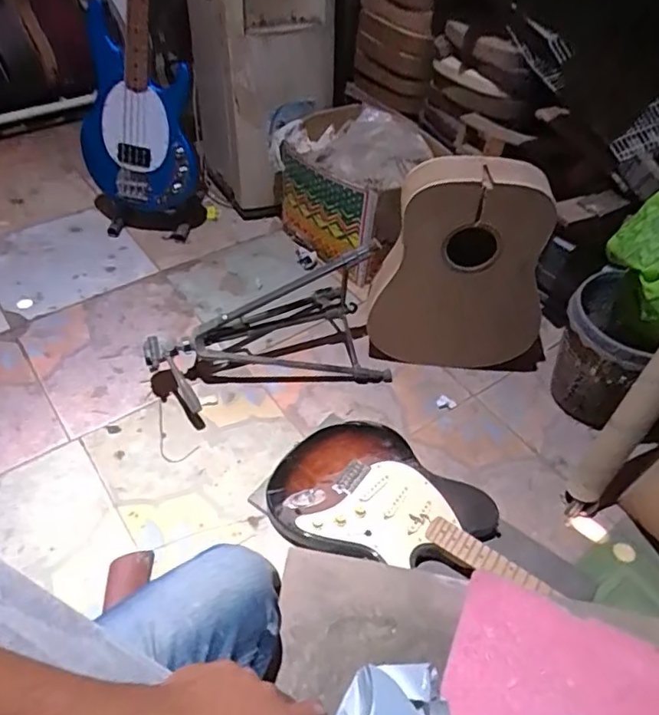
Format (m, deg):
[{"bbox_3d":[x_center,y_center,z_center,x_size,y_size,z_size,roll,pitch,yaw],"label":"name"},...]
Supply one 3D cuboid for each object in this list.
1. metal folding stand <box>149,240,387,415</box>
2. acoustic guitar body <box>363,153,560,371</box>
[{"bbox_3d":[-0.149,-0.081,1.338,0.534,0.241,0.295,-10,49,-12],"label":"metal folding stand"},{"bbox_3d":[0.296,-0.173,1.241,0.387,0.511,0.103,2,47,-4],"label":"acoustic guitar body"}]

